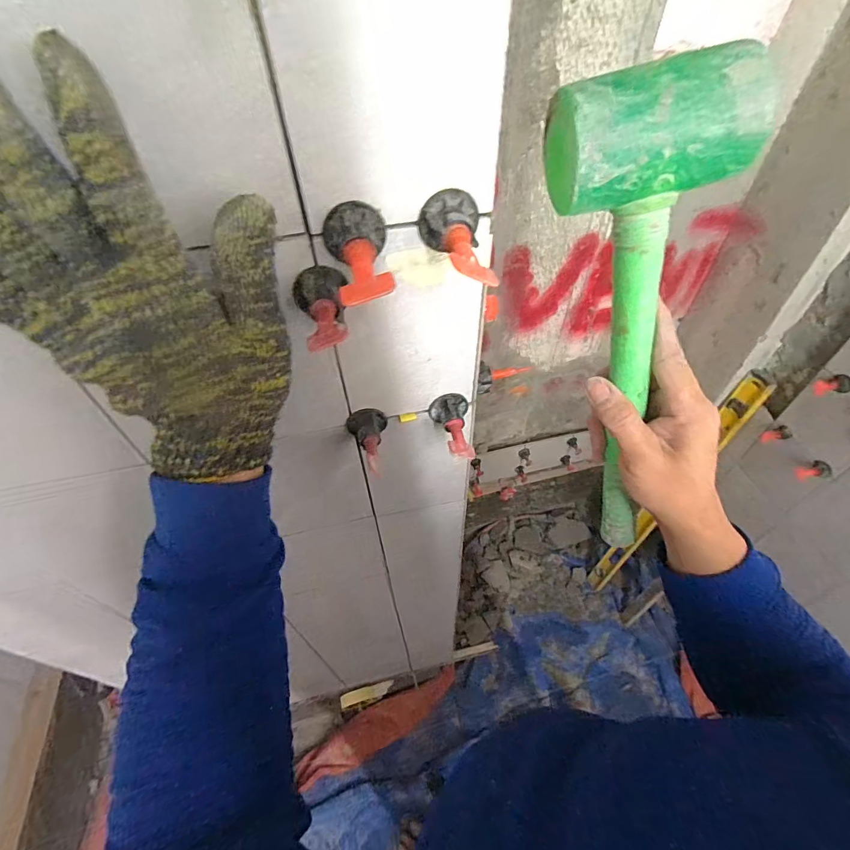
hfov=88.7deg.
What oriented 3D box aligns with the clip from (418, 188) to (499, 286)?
[{"bbox_3d":[0.016,-0.091,0.215,0.031,0.025,0.056,-6,50,-3],"label":"clip"}]

